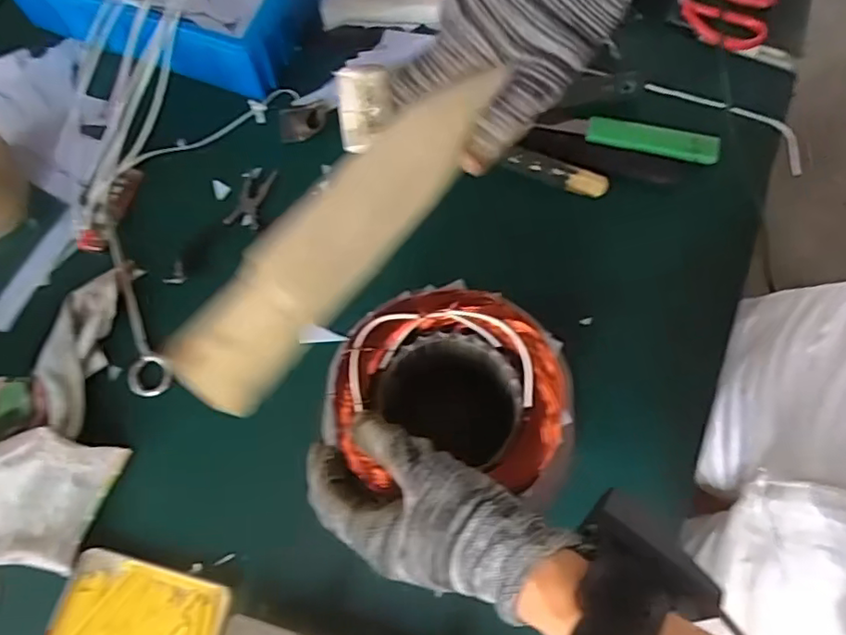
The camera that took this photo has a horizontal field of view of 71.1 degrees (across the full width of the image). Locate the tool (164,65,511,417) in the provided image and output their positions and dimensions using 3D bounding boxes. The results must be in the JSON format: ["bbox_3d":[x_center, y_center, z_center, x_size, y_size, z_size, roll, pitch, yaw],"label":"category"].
[{"bbox_3d":[-0.039,-0.044,0.281,0.044,0.022,0.198,38,80,12],"label":"tool"}]

